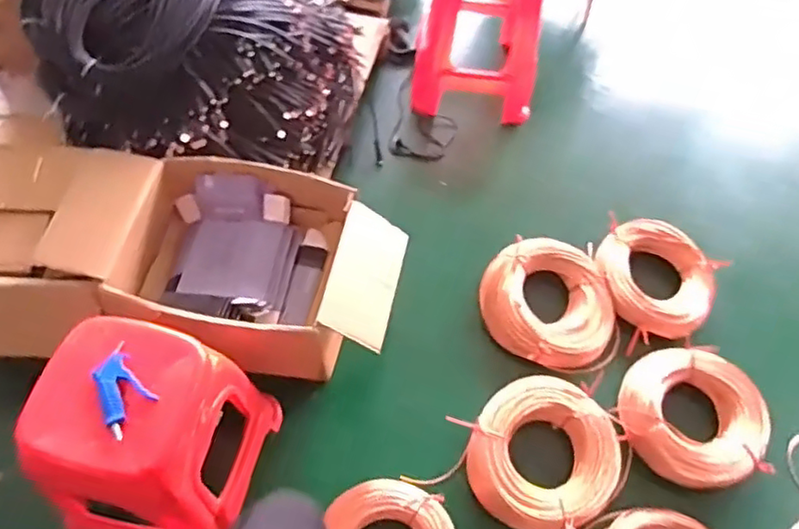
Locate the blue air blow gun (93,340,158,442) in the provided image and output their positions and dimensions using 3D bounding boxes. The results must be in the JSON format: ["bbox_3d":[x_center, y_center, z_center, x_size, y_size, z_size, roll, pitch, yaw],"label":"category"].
[{"bbox_3d":[-0.492,0.221,1.109,0.088,0.026,0.146,-33,67,-21],"label":"blue air blow gun"}]

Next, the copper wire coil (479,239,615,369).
[{"bbox_3d":[0.418,0.106,1.764,0.372,0.101,0.347,2,59,-3],"label":"copper wire coil"}]

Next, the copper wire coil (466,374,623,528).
[{"bbox_3d":[0.365,0.470,1.582,0.355,0.095,0.383,2,59,-3],"label":"copper wire coil"}]

